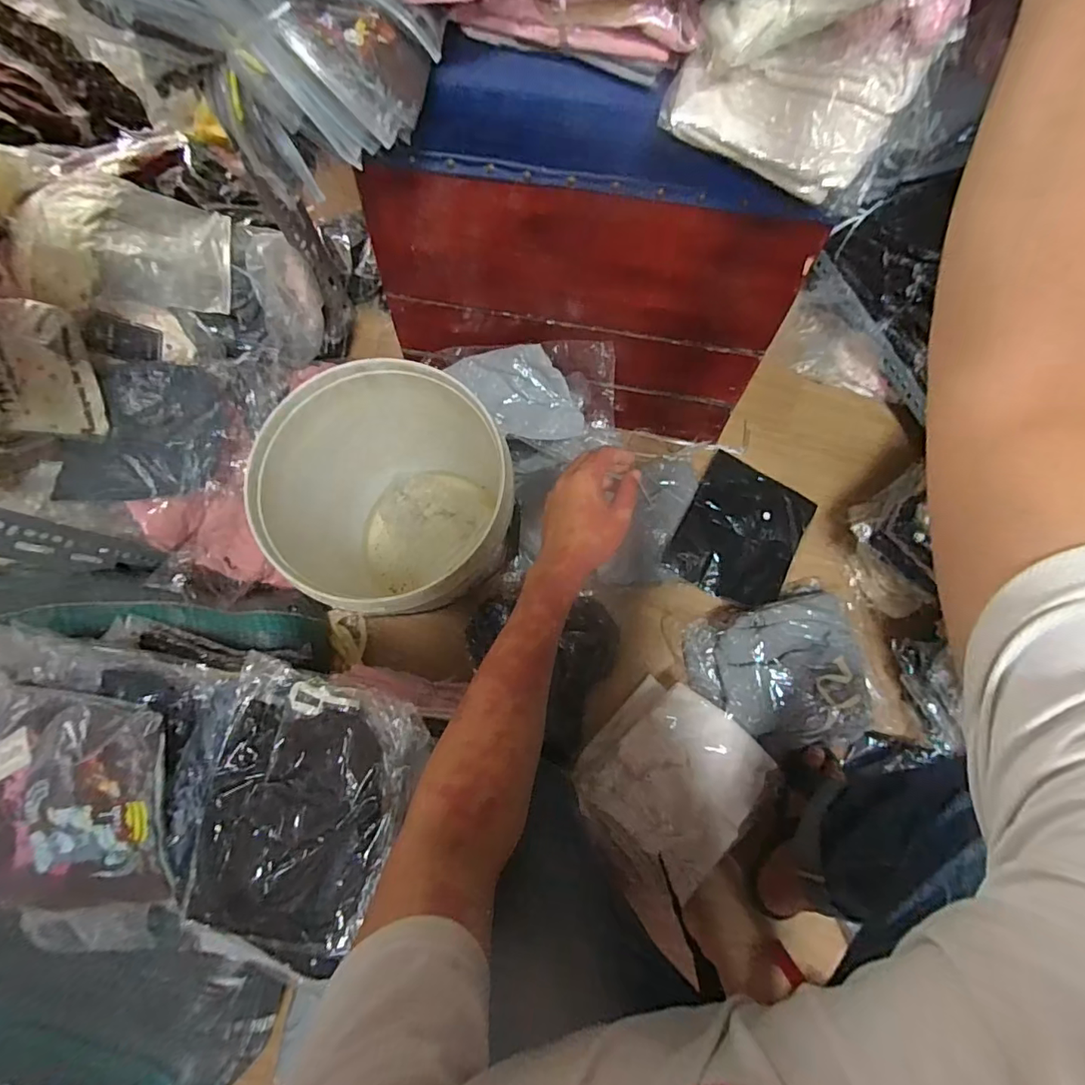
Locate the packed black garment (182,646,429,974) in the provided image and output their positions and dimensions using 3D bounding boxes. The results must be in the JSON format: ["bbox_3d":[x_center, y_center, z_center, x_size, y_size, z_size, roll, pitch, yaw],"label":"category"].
[{"bbox_3d":[-0.267,0.268,0.541,0.233,0.063,0.257,18,78,4],"label":"packed black garment"}]

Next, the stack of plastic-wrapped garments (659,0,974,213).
[{"bbox_3d":[0.253,-0.438,0.464,0.227,0.190,0.054,15,44,-14],"label":"stack of plastic-wrapped garments"}]

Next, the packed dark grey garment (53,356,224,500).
[{"bbox_3d":[-0.570,-0.155,0.742,0.232,0.051,0.204,5,77,1],"label":"packed dark grey garment"}]

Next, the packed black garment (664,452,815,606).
[{"bbox_3d":[0.360,-0.021,0.931,0.202,0.022,0.255,29,79,7],"label":"packed black garment"}]

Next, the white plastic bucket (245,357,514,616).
[{"bbox_3d":[-0.205,-0.033,0.769,0.310,0.357,0.298,0,77,0],"label":"white plastic bucket"}]

